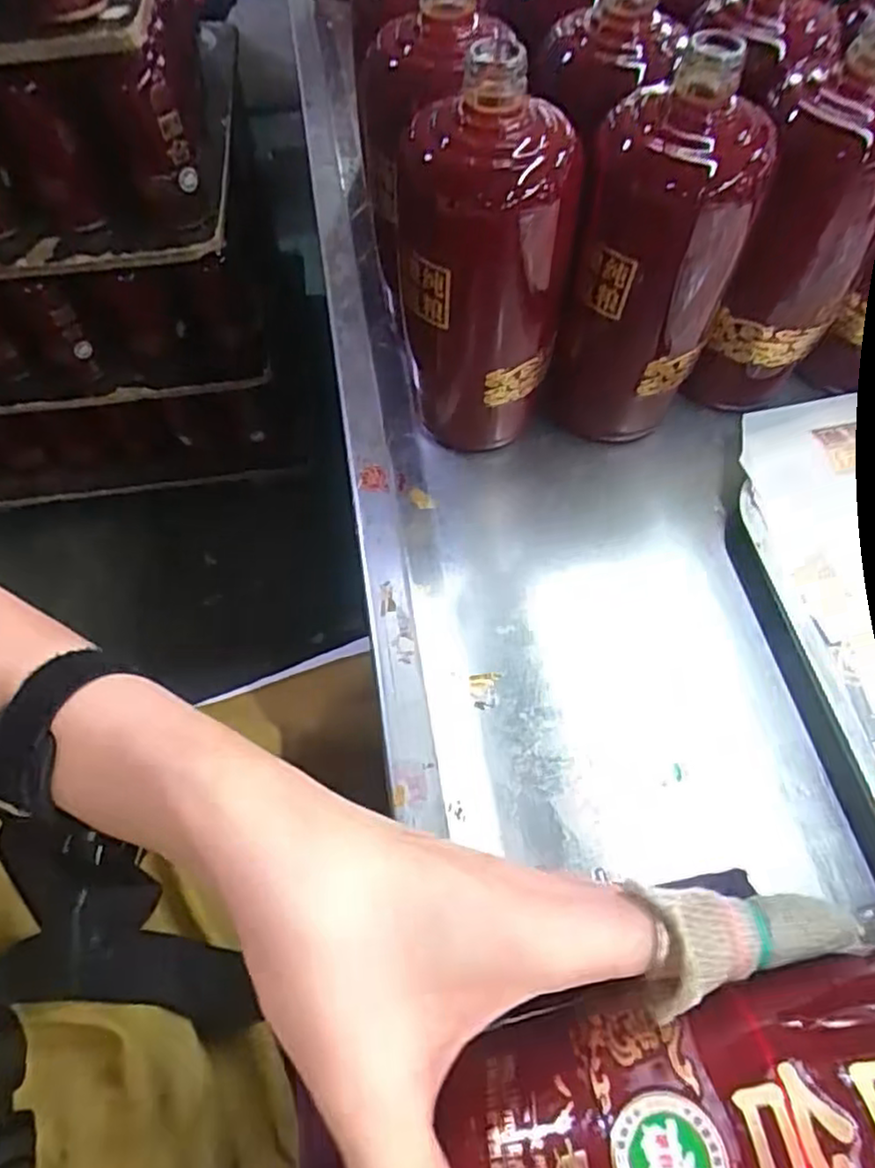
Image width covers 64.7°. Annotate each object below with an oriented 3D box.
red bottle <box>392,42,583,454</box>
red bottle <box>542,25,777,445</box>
[{"bbox_3d":[0.022,-0.151,0.355,0.083,0.180,0.071,-3,59,-1],"label":"red bottle"},{"bbox_3d":[0.104,-0.150,0.349,0.078,0.178,0.073,19,61,11],"label":"red bottle"}]

